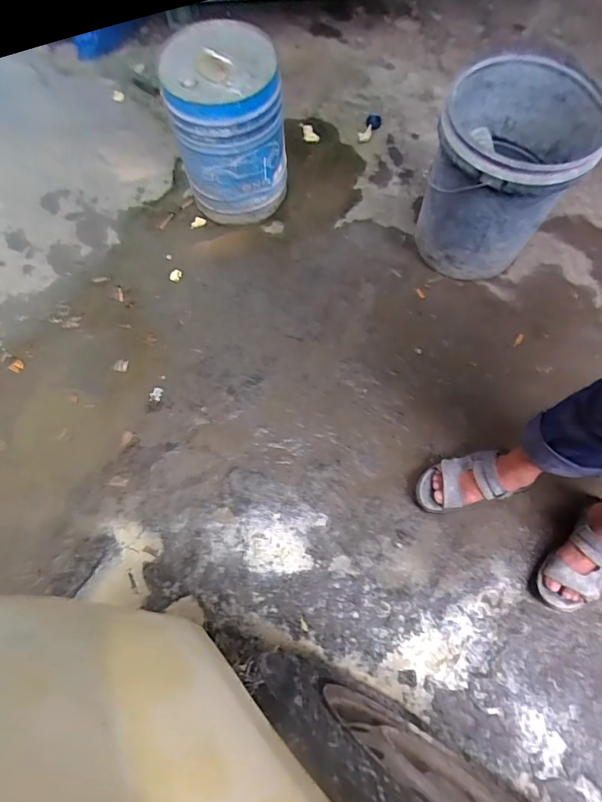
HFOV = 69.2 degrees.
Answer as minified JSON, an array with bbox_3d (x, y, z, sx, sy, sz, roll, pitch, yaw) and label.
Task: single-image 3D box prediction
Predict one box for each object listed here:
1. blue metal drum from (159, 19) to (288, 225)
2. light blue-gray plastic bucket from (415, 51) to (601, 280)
[{"bbox_3d":[-0.163,-0.639,1.062,0.250,0.365,0.234,-7,69,-2],"label":"blue metal drum"},{"bbox_3d":[0.449,-0.503,1.015,0.305,0.367,0.337,21,71,8],"label":"light blue-gray plastic bucket"}]

